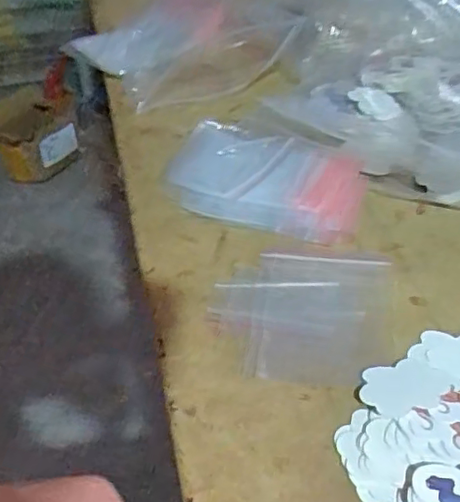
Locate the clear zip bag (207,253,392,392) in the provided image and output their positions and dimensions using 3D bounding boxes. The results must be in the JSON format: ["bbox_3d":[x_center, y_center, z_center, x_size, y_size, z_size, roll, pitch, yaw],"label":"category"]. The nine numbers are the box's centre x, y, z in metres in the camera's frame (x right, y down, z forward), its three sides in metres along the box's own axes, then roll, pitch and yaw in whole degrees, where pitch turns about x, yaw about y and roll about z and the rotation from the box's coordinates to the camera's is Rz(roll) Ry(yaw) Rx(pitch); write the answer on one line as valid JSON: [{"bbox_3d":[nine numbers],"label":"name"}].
[{"bbox_3d":[0.038,0.033,0.333,0.094,0.006,0.095,7,41,11],"label":"clear zip bag"}]

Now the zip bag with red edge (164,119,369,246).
[{"bbox_3d":[0.023,-0.052,0.424,0.141,0.012,0.099,13,43,18],"label":"zip bag with red edge"}]

